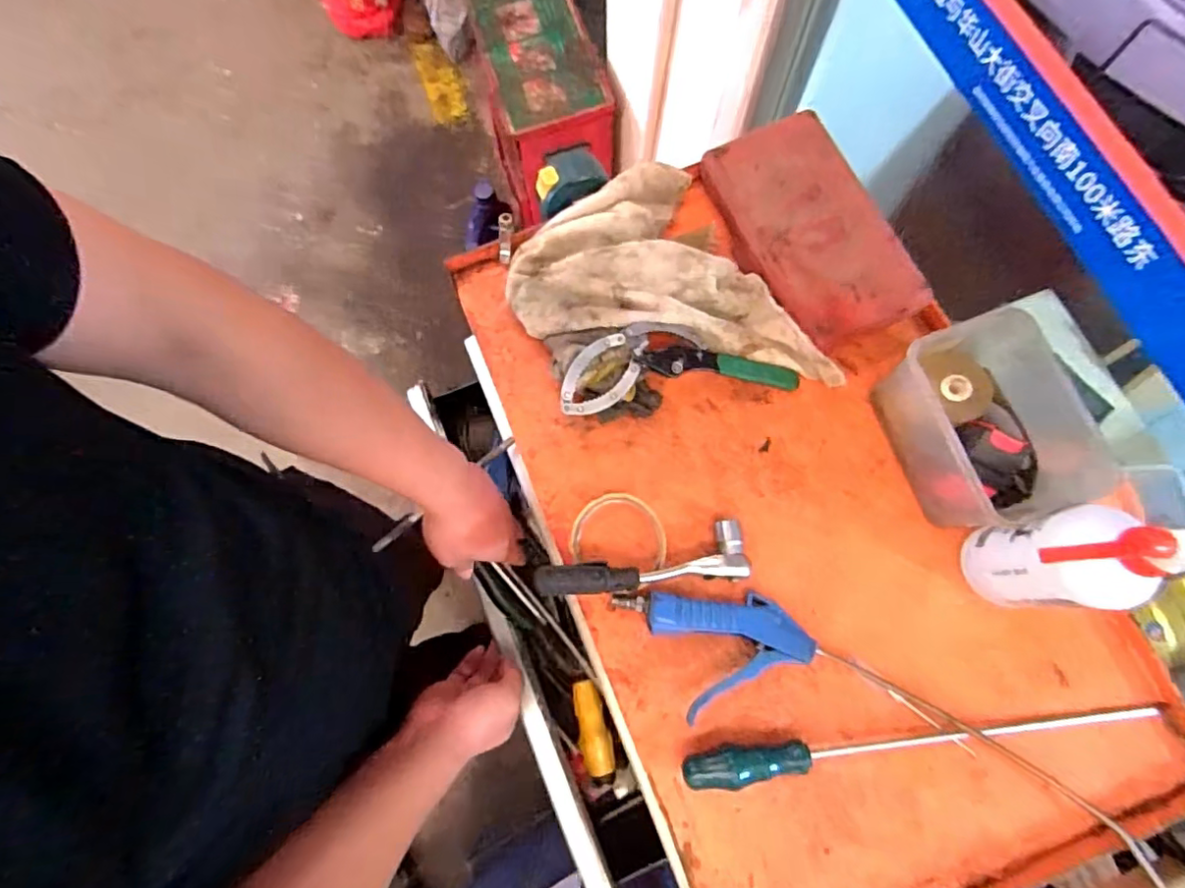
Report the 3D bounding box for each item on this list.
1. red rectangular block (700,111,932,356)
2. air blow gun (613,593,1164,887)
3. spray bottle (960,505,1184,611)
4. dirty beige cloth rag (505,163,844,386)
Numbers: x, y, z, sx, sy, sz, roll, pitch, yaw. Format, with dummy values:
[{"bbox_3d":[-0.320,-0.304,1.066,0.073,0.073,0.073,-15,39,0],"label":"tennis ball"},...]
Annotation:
[{"bbox_3d":[0.210,-0.209,0.568,0.133,0.033,0.236,-24,76,-5],"label":"red rectangular block"},{"bbox_3d":[0.213,0.218,0.485,0.420,0.029,0.111,21,77,7],"label":"air blow gun"},{"bbox_3d":[0.331,0.080,0.401,0.085,0.203,0.067,-4,75,1],"label":"spray bottle"},{"bbox_3d":[0.082,-0.177,0.566,0.323,0.060,0.222,11,76,4],"label":"dirty beige cloth rag"}]

